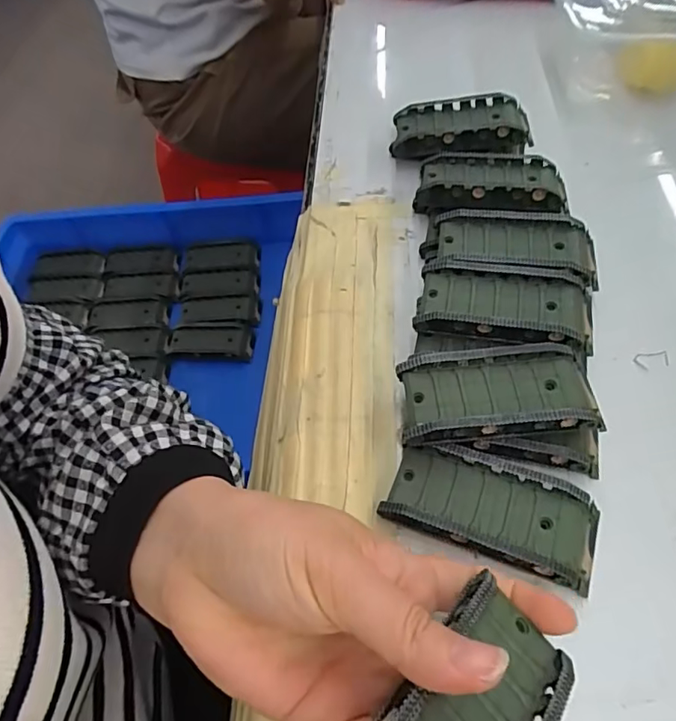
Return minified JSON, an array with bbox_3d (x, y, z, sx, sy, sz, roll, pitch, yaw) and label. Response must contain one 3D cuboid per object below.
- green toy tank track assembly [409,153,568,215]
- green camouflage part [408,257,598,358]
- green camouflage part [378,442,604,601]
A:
[{"bbox_3d":[0.102,-0.115,0.366,0.094,0.033,0.062,7,57,8],"label":"green toy tank track assembly"},{"bbox_3d":[0.096,-0.028,0.310,0.096,0.029,0.051,8,58,9],"label":"green camouflage part"},{"bbox_3d":[0.074,0.071,0.254,0.095,0.018,0.045,17,59,14],"label":"green camouflage part"}]

